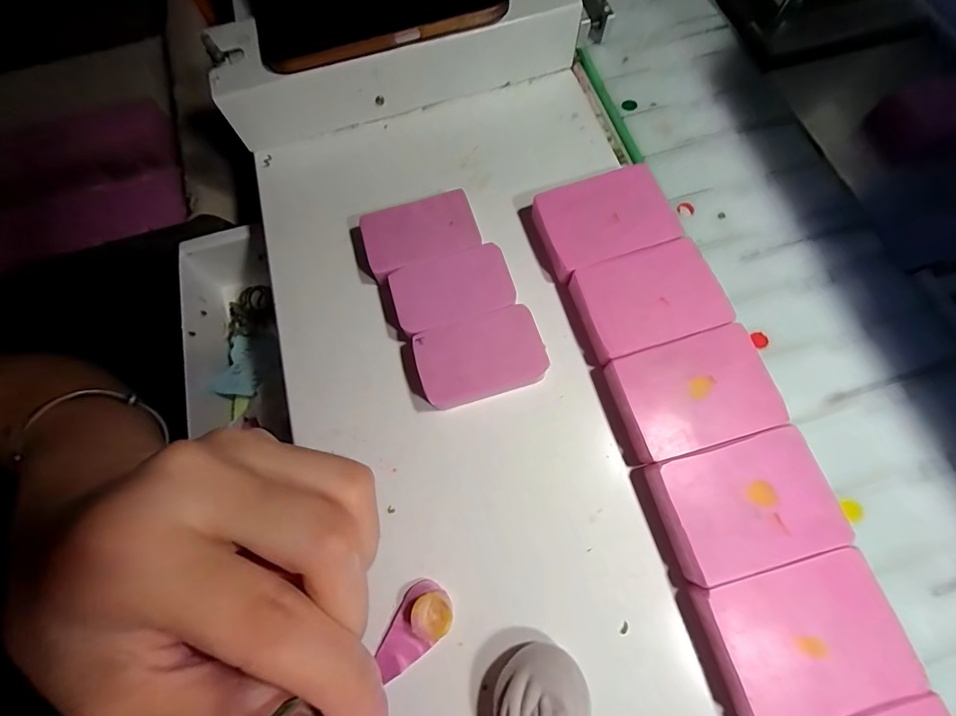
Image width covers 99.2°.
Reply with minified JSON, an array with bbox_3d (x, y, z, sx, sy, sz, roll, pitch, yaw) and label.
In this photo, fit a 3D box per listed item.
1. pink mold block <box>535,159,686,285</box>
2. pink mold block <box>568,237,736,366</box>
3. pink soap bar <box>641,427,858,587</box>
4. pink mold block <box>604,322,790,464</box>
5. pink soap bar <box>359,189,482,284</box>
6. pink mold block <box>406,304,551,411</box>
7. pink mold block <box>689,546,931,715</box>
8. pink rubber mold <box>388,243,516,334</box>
[{"bbox_3d":[0.078,-0.086,0.255,0.075,0.019,0.058,-18,72,-3],"label":"pink mold block"},{"bbox_3d":[0.099,-0.034,0.239,0.079,0.013,0.057,-17,72,-3],"label":"pink mold block"},{"bbox_3d":[0.132,0.073,0.203,0.079,0.015,0.057,-16,72,-3],"label":"pink soap bar"},{"bbox_3d":[0.115,0.019,0.221,0.079,0.014,0.057,-16,72,-3],"label":"pink mold block"},{"bbox_3d":[-0.036,-0.077,0.262,0.070,0.022,0.046,-18,72,-3],"label":"pink soap bar"},{"bbox_3d":[0.001,0.000,0.236,0.072,0.021,0.044,-19,72,-4],"label":"pink mold block"},{"bbox_3d":[0.147,0.127,0.186,0.081,0.013,0.058,-15,72,-2],"label":"pink mold block"},{"bbox_3d":[-0.015,-0.040,0.249,0.070,0.021,0.044,-18,72,-3],"label":"pink rubber mold"}]

